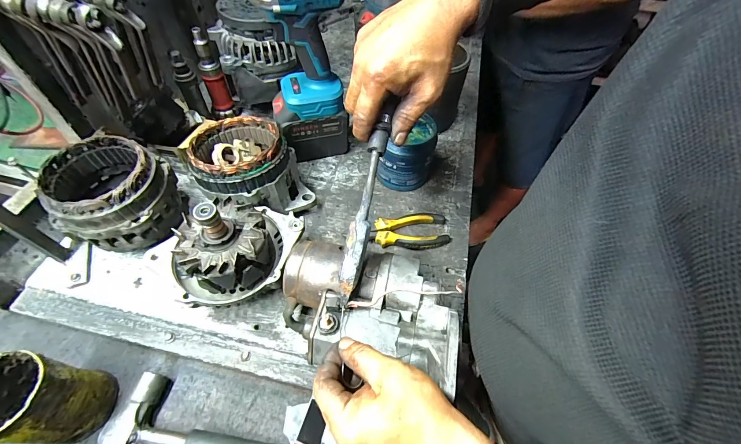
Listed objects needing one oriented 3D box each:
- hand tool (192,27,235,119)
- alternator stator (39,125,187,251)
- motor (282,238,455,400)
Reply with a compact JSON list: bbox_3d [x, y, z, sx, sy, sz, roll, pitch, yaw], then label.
[{"bbox_3d":[-0.273,-0.250,0.568,0.034,0.150,0.027,-22,60,-17],"label":"hand tool"},{"bbox_3d":[-0.330,-0.039,0.427,0.125,0.089,0.131,-26,61,-19],"label":"alternator stator"},{"bbox_3d":[-0.010,0.097,0.370,0.198,0.099,0.124,15,56,7],"label":"motor"}]

